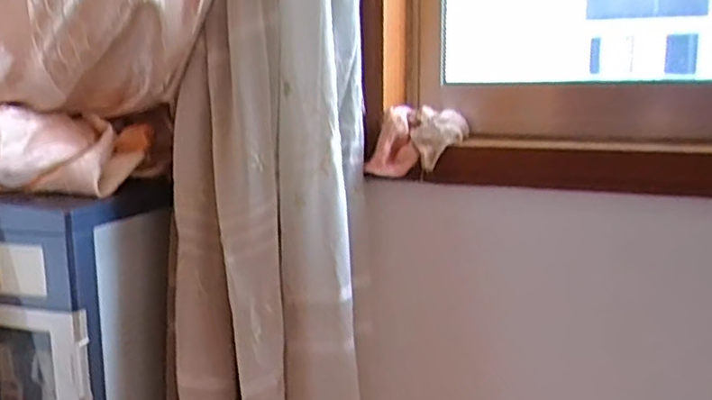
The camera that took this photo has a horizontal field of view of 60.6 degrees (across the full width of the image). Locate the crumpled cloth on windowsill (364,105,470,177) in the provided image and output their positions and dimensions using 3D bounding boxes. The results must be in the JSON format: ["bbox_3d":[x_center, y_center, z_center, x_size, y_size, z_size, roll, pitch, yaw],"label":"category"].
[{"bbox_3d":[0.086,-0.082,0.834,0.084,0.084,0.124,9,13,41],"label":"crumpled cloth on windowsill"}]

